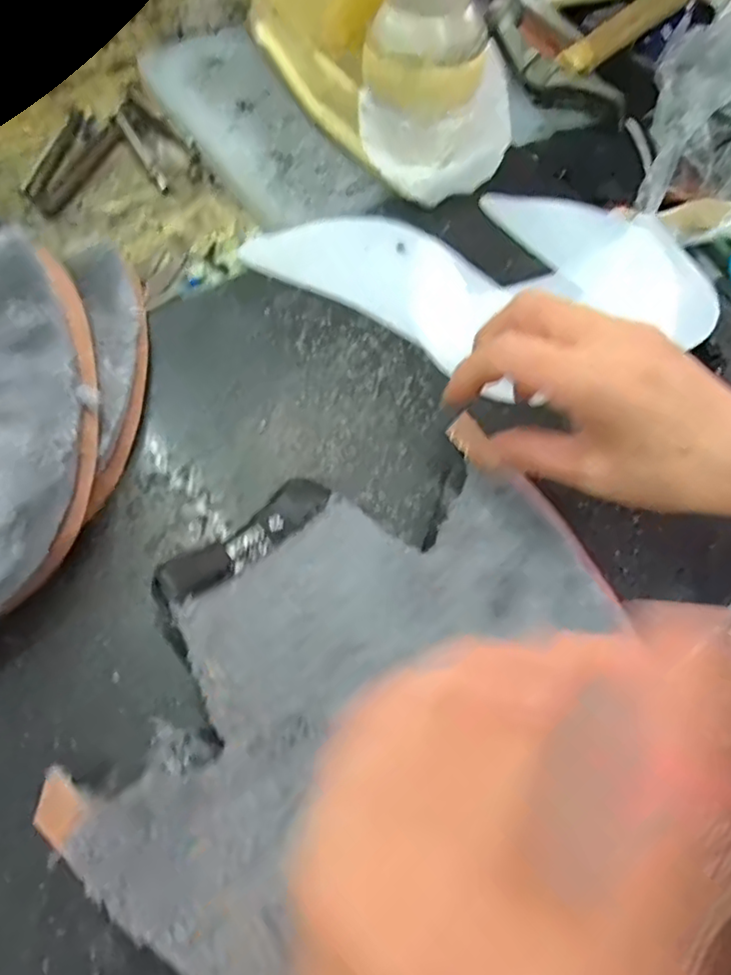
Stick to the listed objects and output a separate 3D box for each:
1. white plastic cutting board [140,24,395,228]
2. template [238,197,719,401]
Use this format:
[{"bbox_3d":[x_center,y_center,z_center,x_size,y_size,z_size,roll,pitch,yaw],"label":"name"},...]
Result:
[{"bbox_3d":[-0.073,-0.245,0.417,0.081,0.011,0.203,-28,68,-17],"label":"white plastic cutting board"},{"bbox_3d":[0.075,-0.122,0.367,0.265,0.007,0.142,-11,65,-11],"label":"template"}]

